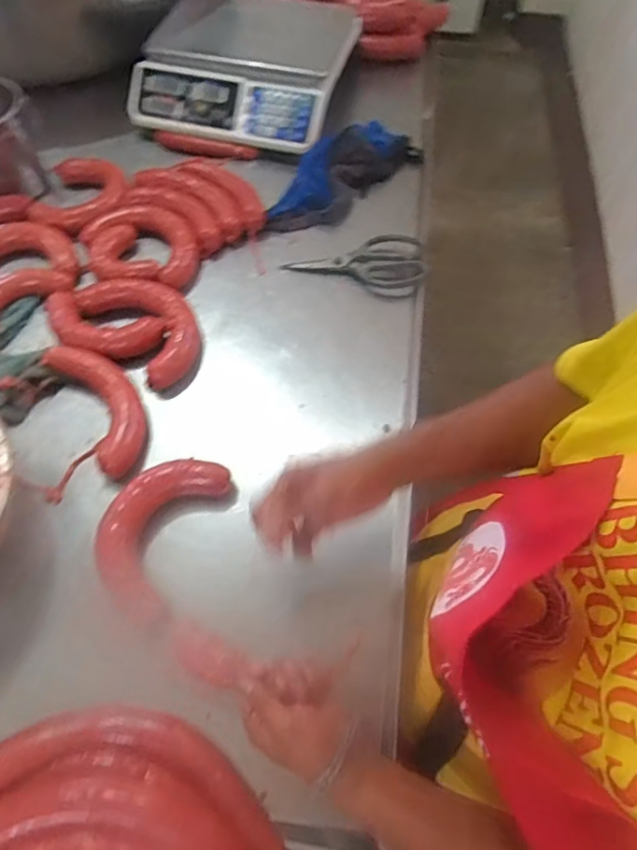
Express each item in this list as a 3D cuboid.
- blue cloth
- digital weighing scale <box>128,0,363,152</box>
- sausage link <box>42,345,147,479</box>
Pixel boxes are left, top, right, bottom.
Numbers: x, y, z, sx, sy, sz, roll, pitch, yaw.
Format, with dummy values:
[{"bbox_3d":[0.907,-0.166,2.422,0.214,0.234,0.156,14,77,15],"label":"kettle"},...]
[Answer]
[{"bbox_3d":[0.034,-0.406,0.866,0.293,0.071,0.110,-35,67,-18],"label":"blue cloth"},{"bbox_3d":[-0.124,-0.642,0.959,0.343,0.088,0.328,13,62,6],"label":"digital weighing scale"},{"bbox_3d":[-0.266,-0.029,0.678,0.081,0.035,0.202,-30,66,-16],"label":"sausage link"}]

